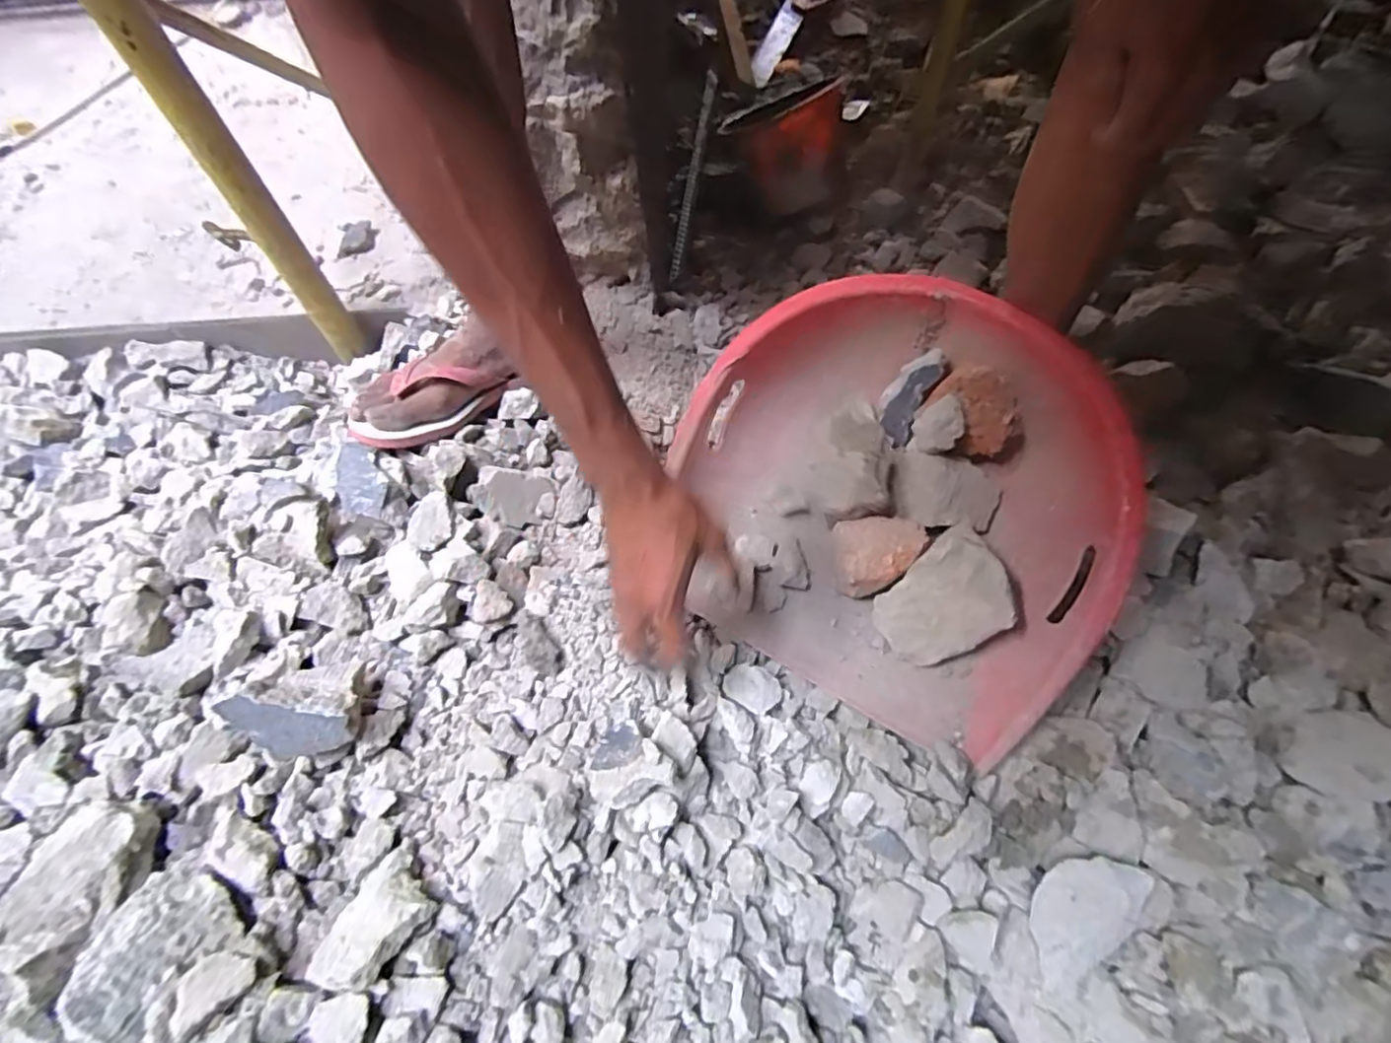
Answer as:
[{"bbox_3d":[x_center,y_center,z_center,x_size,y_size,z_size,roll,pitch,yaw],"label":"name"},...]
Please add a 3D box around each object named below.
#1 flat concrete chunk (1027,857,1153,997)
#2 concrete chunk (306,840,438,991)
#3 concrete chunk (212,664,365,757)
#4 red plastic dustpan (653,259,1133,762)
[{"bbox_3d":[0.309,0.314,0.492,0.118,0.049,0.057,-40,66,-19],"label":"flat concrete chunk"},{"bbox_3d":[-0.228,0.284,0.432,0.064,0.057,0.084,33,66,19],"label":"concrete chunk"},{"bbox_3d":[-0.324,0.156,0.504,0.080,0.080,0.067,-16,60,-7],"label":"concrete chunk"},{"bbox_3d":[0.197,-0.029,0.610,0.412,0.185,0.372,24,64,16],"label":"red plastic dustpan"}]

